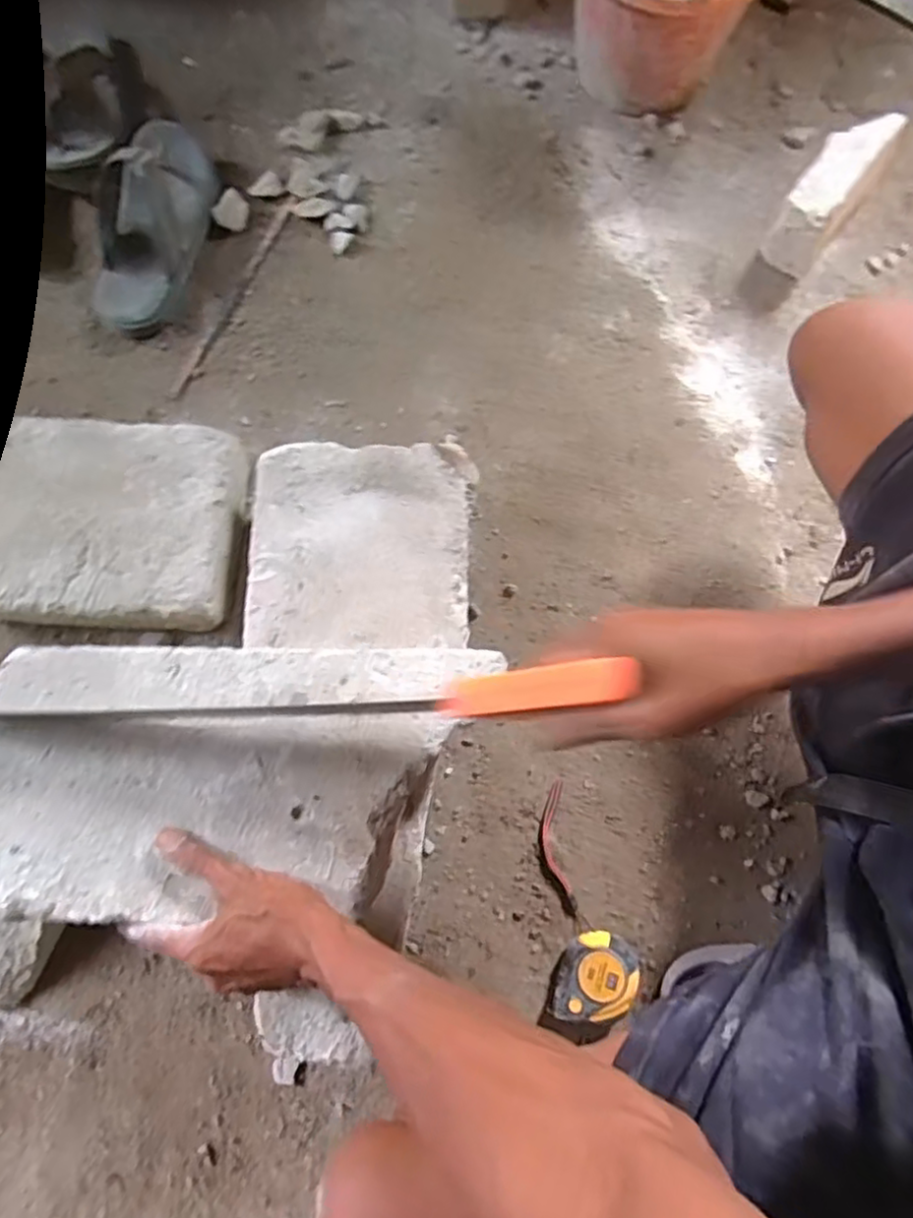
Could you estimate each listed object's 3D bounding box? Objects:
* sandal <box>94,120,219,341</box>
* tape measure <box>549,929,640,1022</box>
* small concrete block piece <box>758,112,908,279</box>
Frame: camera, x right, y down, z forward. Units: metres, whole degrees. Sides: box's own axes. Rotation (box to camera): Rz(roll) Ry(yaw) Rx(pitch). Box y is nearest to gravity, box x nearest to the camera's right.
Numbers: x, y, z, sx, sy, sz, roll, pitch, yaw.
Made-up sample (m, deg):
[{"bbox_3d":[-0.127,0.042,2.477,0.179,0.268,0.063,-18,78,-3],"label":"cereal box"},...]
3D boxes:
[{"bbox_3d":[-0.361,-0.447,0.769,0.112,0.062,0.262,4,76,1],"label":"sandal"},{"bbox_3d":[0.122,0.313,0.575,0.064,0.038,0.068,19,77,5],"label":"tape measure"},{"bbox_3d":[0.414,-0.461,0.756,0.067,0.085,0.180,33,78,8],"label":"small concrete block piece"}]

